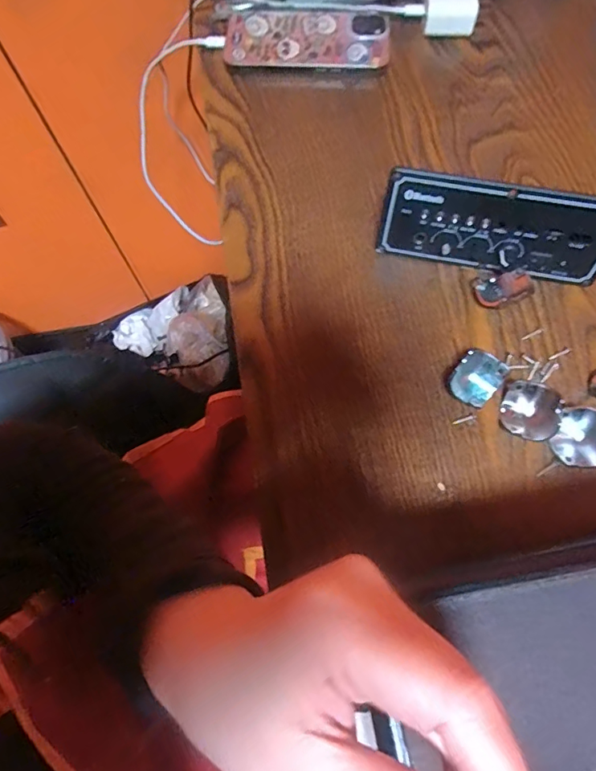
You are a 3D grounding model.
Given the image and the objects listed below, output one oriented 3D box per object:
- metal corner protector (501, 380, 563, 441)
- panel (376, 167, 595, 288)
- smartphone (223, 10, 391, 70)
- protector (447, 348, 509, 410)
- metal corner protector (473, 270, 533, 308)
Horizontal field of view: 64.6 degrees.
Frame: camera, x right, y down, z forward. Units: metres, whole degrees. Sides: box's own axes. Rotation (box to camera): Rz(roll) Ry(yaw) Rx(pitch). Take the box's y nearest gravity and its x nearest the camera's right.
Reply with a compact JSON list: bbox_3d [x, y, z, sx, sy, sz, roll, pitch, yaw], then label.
[{"bbox_3d":[0.143,0.014,0.288,0.028,0.020,0.033,2,69,2],"label":"metal corner protector"},{"bbox_3d":[0.130,-0.099,0.308,0.147,0.062,0.006,10,52,4],"label":"panel"},{"bbox_3d":[0.009,-0.302,0.410,0.142,0.009,0.058,-1,80,-3],"label":"smartphone"},{"bbox_3d":[0.113,-0.004,0.296,0.029,0.020,0.033,37,73,14],"label":"protector"},{"bbox_3d":[0.137,-0.067,0.322,0.036,0.015,0.024,-17,69,-6],"label":"metal corner protector"}]

